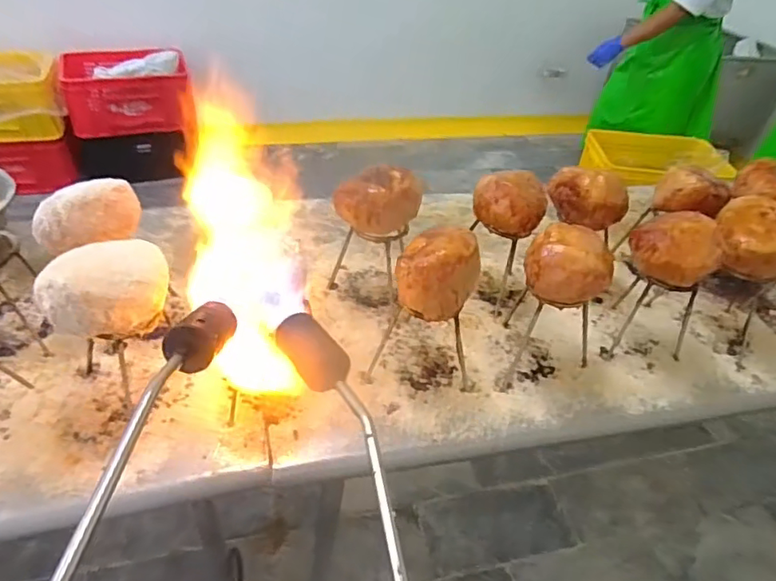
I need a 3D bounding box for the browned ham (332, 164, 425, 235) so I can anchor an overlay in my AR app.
[{"bbox_3d":[-0.019,-0.143,0.867,0.116,0.087,0.092,-16,43,-24],"label":"browned ham"}]

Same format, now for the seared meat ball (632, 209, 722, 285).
[{"bbox_3d":[0.435,-0.070,0.835,0.115,0.083,0.085,25,48,19],"label":"seared meat ball"}]

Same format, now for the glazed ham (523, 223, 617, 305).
[{"bbox_3d":[0.247,-0.035,0.767,0.112,0.082,0.100,5,39,0],"label":"glazed ham"}]

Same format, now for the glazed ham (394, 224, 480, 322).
[{"bbox_3d":[0.066,-0.029,0.725,0.102,0.086,0.108,8,39,3],"label":"glazed ham"}]

